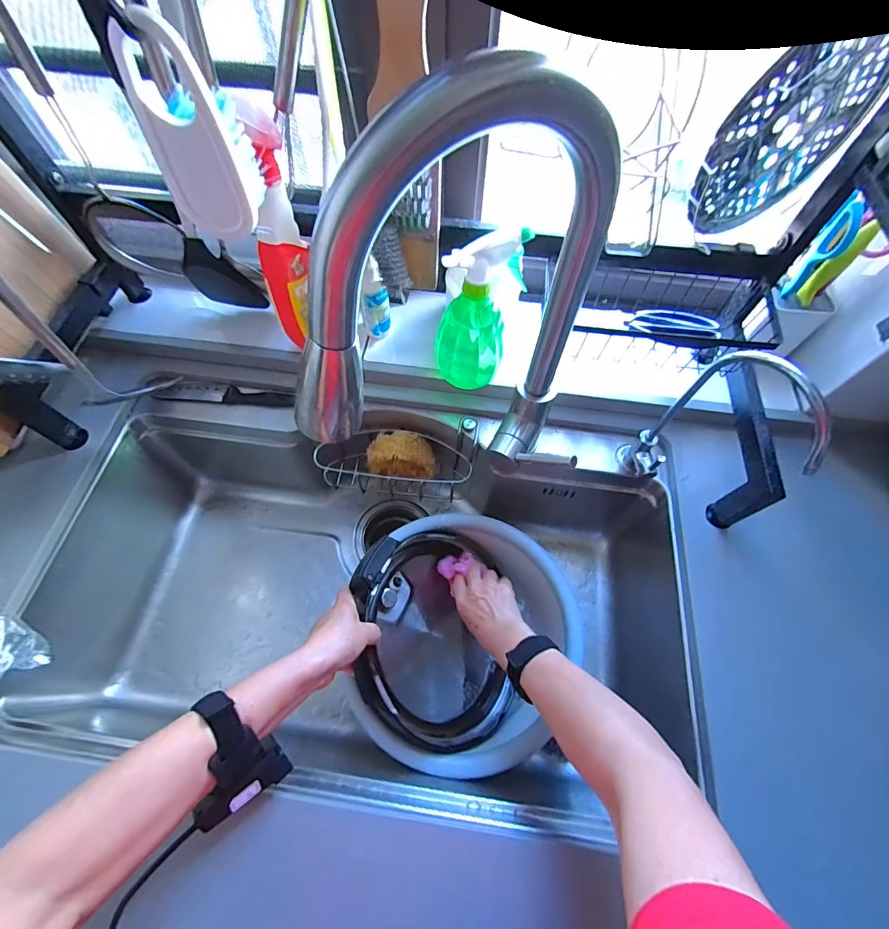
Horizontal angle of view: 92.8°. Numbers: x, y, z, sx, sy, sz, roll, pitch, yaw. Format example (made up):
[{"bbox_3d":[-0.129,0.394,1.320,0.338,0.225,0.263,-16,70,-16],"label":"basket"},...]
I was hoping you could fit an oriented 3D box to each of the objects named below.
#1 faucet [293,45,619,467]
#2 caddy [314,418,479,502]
[{"bbox_3d":[0.008,-0.092,0.342,0.250,0.353,0.069,-13,64,-8],"label":"faucet"},{"bbox_3d":[-0.073,-0.015,0.645,0.230,0.133,0.079,6,63,2],"label":"caddy"}]

